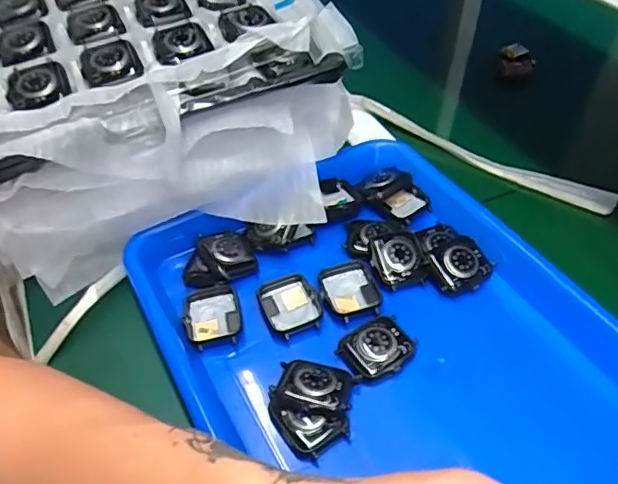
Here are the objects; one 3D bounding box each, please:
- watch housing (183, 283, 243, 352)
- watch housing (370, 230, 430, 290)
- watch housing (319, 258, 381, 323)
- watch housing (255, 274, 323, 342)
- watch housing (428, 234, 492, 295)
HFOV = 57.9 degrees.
[{"bbox_3d":[-0.066,0.052,0.385,0.038,0.014,0.044,-13,47,-9],"label":"watch housing"},{"bbox_3d":[0.066,0.011,0.407,0.037,0.008,0.041,-12,68,1],"label":"watch housing"},{"bbox_3d":[0.029,0.033,0.389,0.040,0.008,0.044,-13,47,-9],"label":"watch housing"},{"bbox_3d":[-0.013,0.042,0.385,0.037,0.006,0.044,-18,48,-14],"label":"watch housing"},{"bbox_3d":[0.108,0.017,0.402,0.039,0.011,0.038,-23,77,-4],"label":"watch housing"}]

